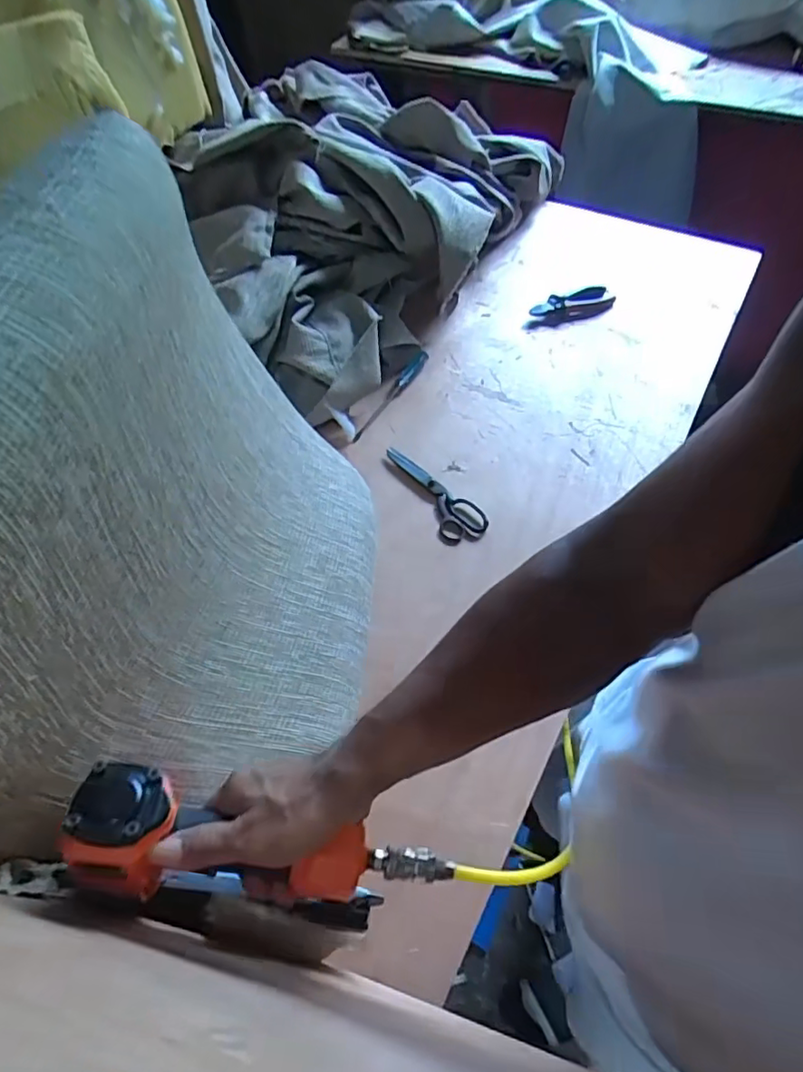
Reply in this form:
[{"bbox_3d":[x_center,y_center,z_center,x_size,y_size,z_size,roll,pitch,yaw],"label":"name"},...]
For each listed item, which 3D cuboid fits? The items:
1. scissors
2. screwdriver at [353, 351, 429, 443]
[{"bbox_3d":[0.045,-0.068,0.806,0.066,0.007,0.188,-29,60,-17],"label":"scissors"},{"bbox_3d":[-0.014,-0.226,0.907,0.018,0.023,0.212,27,60,18],"label":"screwdriver"}]

